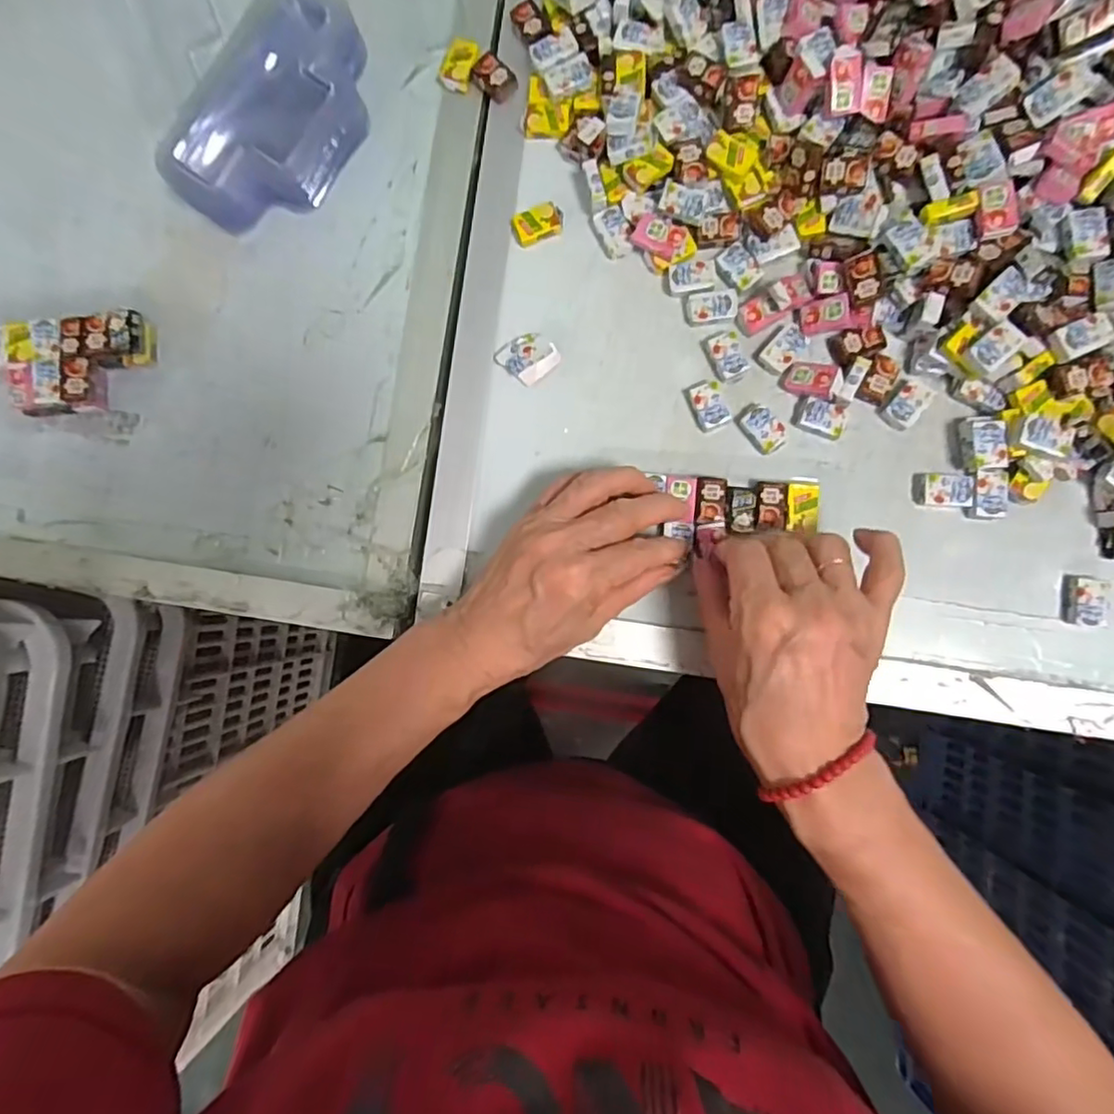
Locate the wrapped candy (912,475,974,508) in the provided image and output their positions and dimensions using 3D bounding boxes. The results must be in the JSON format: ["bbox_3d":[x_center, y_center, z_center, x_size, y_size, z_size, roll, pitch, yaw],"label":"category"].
[{"bbox_3d":[0.210,-0.037,0.340,0.028,0.009,0.018,3,87,5],"label":"wrapped candy"}]

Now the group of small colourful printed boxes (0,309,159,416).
[{"bbox_3d":[-0.299,-0.115,0.378,0.109,0.024,0.053,-6,86,4],"label":"group of small colourful printed boxes"}]

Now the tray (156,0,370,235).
[{"bbox_3d":[-0.159,-0.254,0.365,0.071,0.045,0.138,37,90,6],"label":"tray"}]

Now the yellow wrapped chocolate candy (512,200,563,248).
[{"bbox_3d":[-0.011,-0.194,0.364,0.028,0.010,0.017,-19,85,4],"label":"yellow wrapped chocolate candy"}]

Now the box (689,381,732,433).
[{"bbox_3d":[0.087,-0.086,0.354,0.018,0.008,0.027,-18,85,4],"label":"box"}]

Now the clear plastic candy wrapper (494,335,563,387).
[{"bbox_3d":[-0.017,-0.116,0.362,0.030,0.008,0.029,-39,84,2],"label":"clear plastic candy wrapper"}]

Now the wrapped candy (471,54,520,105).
[{"bbox_3d":[-0.037,-0.283,0.371,0.017,0.007,0.030,-45,84,1],"label":"wrapped candy"}]

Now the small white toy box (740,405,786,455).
[{"bbox_3d":[0.116,-0.071,0.351,0.016,0.010,0.025,-36,85,2],"label":"small white toy box"}]

